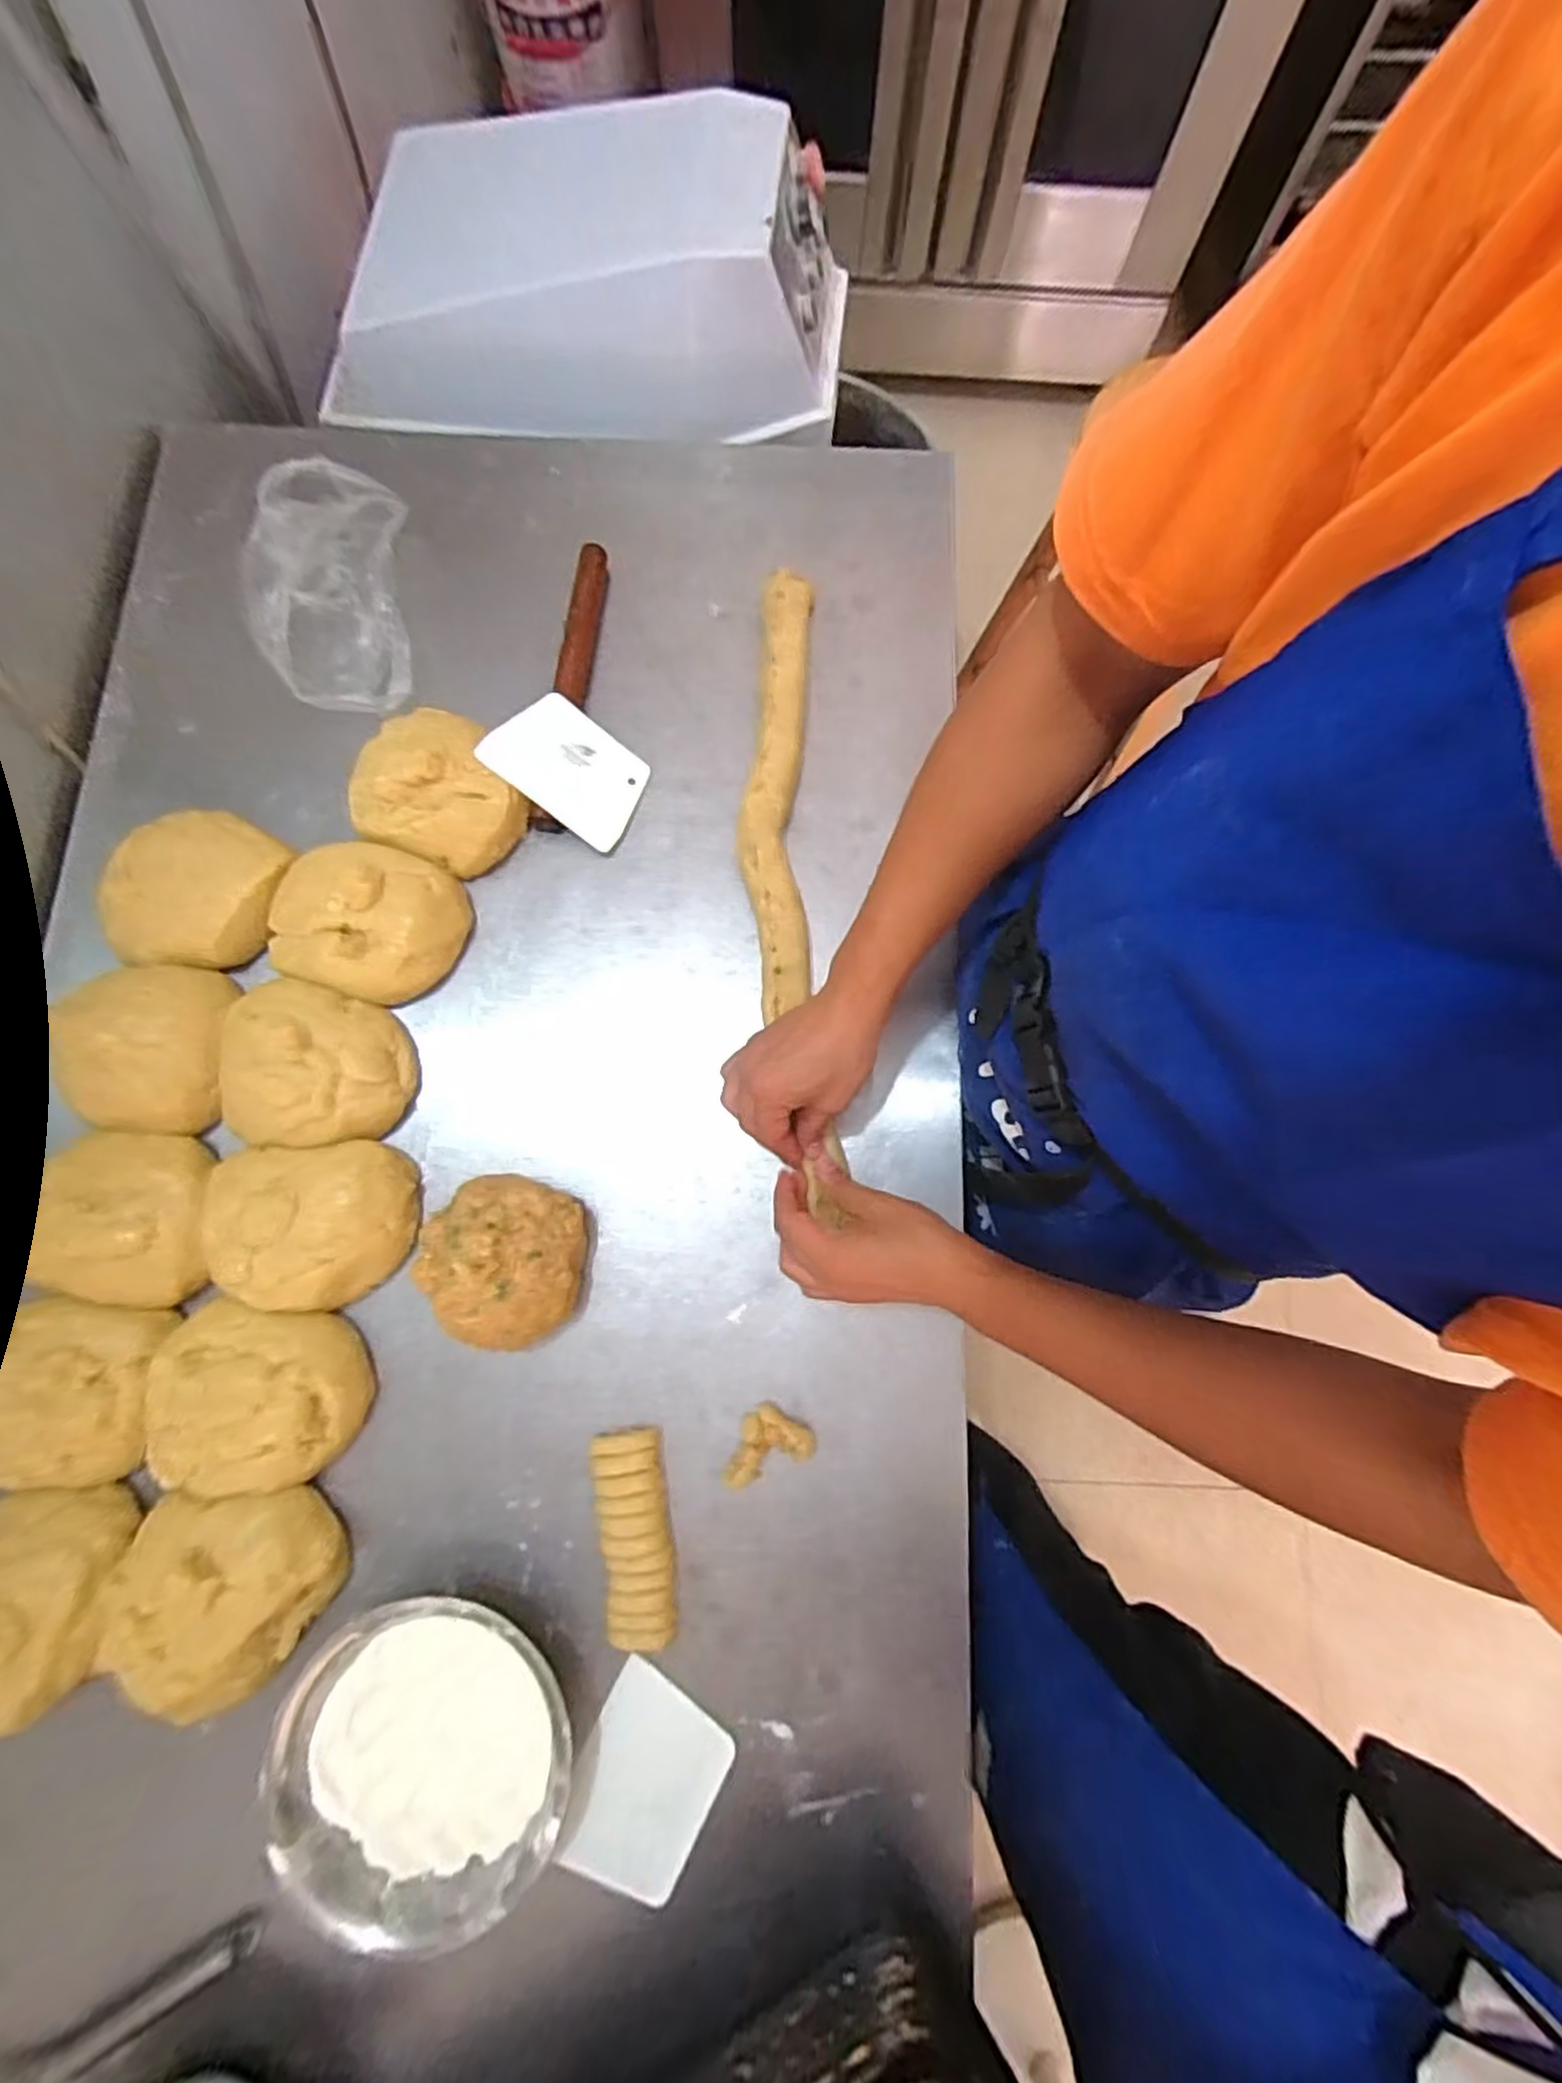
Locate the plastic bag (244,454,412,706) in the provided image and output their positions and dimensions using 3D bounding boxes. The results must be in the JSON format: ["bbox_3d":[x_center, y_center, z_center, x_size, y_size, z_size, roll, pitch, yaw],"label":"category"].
[{"bbox_3d":[-0.401,-0.393,0.661,0.127,0.064,0.229,-9,79,-3],"label":"plastic bag"}]

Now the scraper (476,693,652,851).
[{"bbox_3d":[-0.181,-0.238,0.644,0.128,0.005,0.091,35,76,-14],"label":"scraper"}]

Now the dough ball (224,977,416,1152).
[{"bbox_3d":[-0.362,0.015,0.580,0.126,0.051,0.127,0,79,-1],"label":"dough ball"}]

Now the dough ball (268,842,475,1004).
[{"bbox_3d":[-0.341,-0.101,0.612,0.147,0.057,0.128,19,79,3],"label":"dough ball"}]

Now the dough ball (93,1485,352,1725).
[{"bbox_3d":[-0.389,0.371,0.515,0.134,0.048,0.140,35,80,5],"label":"dough ball"}]

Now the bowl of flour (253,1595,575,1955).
[{"bbox_3d":[-0.236,0.476,0.500,0.187,0.058,0.178,0,79,-1],"label":"bowl of flour"}]

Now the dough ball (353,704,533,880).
[{"bbox_3d":[-0.288,-0.218,0.630,0.147,0.057,0.130,26,79,4],"label":"dough ball"}]

